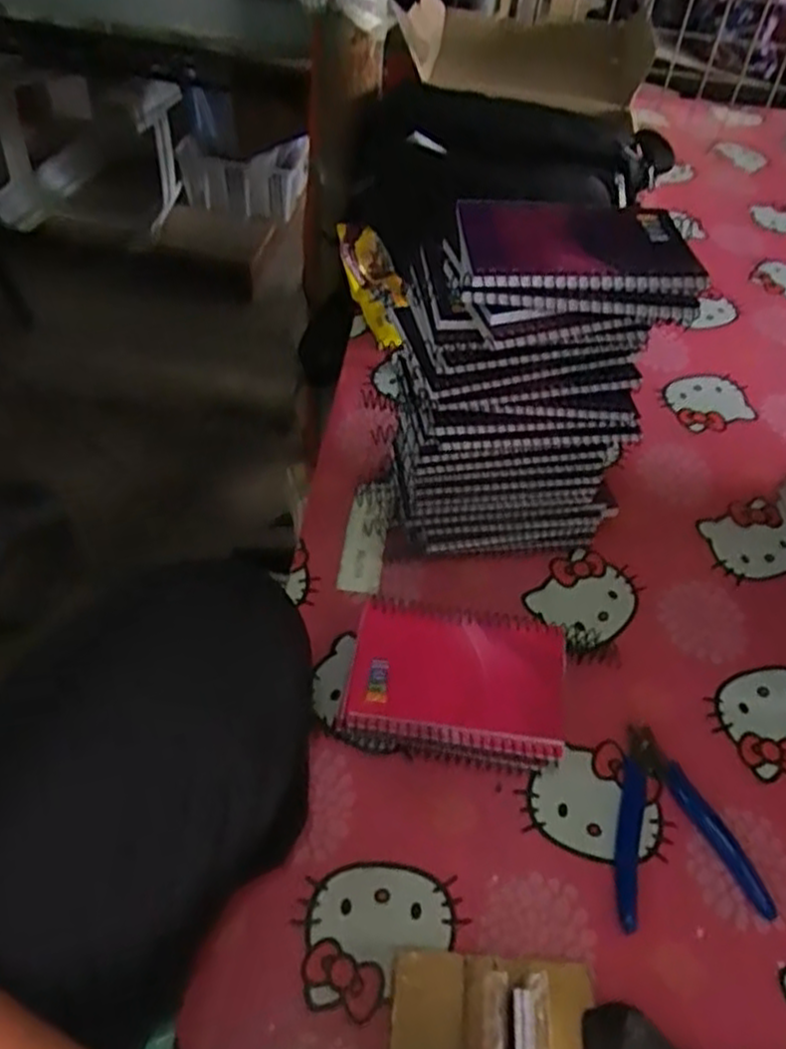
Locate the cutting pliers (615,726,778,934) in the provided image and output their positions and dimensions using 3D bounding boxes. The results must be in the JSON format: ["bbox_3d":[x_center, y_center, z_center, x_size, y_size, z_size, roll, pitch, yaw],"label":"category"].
[{"bbox_3d":[0.166,0.175,0.454,0.087,0.011,0.109,-1,50,-6],"label":"cutting pliers"}]

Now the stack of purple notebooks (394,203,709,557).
[{"bbox_3d":[0.083,-0.089,0.518,0.159,0.243,0.095,0,50,-5],"label":"stack of purple notebooks"}]

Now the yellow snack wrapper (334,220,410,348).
[{"bbox_3d":[-0.016,-0.238,0.769,0.058,0.033,0.119,-17,87,-18],"label":"yellow snack wrapper"}]

